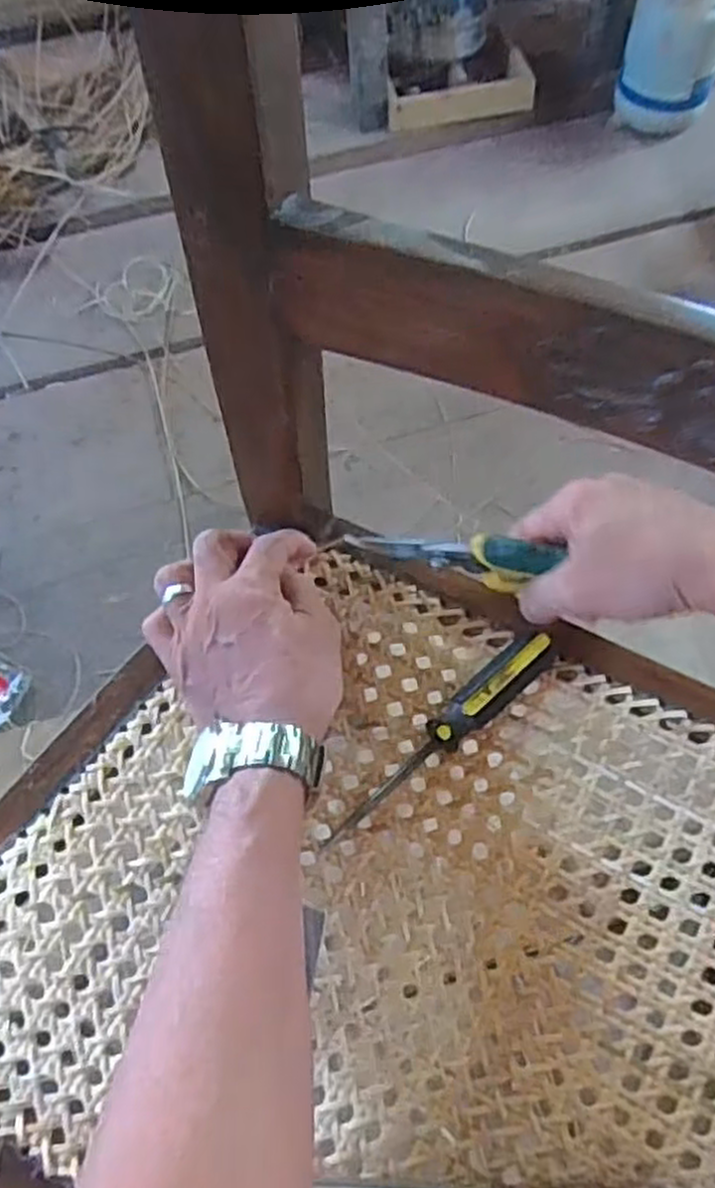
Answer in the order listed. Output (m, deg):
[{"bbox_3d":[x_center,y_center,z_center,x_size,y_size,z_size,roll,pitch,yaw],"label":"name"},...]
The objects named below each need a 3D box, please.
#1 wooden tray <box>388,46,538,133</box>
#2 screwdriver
[{"bbox_3d":[0.177,-0.863,1.351,0.259,0.050,0.105,-9,62,-3],"label":"wooden tray"},{"bbox_3d":[0.048,0.075,0.425,0.161,0.023,0.023,-38,68,-16],"label":"screwdriver"}]

